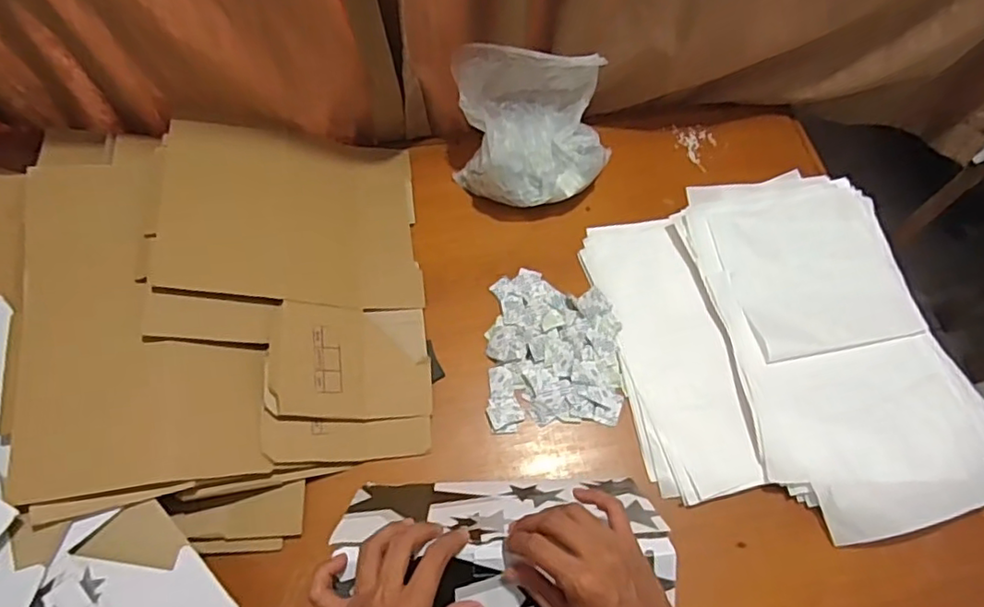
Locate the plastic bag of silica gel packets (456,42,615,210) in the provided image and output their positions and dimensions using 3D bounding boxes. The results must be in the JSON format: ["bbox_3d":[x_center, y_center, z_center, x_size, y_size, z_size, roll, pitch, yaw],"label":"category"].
[{"bbox_3d":[0.059,-0.230,0.801,0.213,0.155,0.152,0,63,-2],"label":"plastic bag of silica gel packets"}]

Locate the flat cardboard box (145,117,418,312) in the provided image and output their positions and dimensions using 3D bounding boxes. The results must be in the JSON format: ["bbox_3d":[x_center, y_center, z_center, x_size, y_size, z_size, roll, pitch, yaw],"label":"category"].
[{"bbox_3d":[-0.246,-0.116,0.769,0.299,0.015,0.259,4,60,-27],"label":"flat cardboard box"}]

